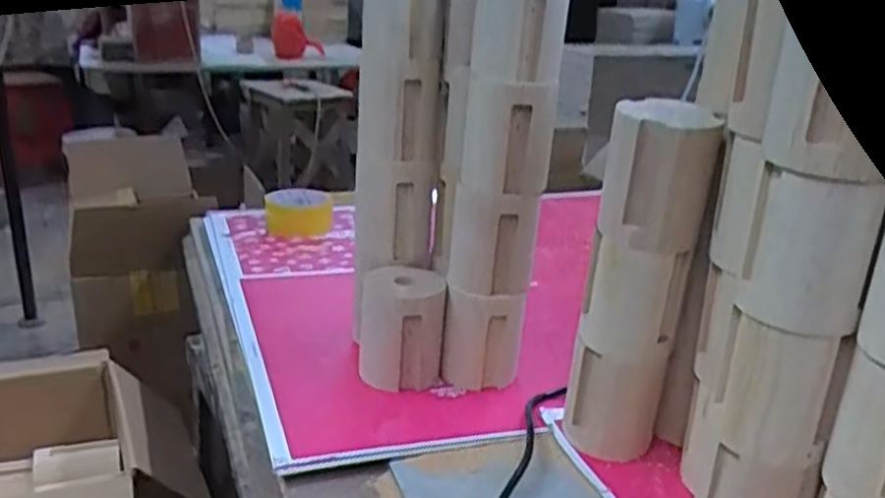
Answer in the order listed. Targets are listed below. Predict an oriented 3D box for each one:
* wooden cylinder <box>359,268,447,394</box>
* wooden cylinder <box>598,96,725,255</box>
[{"bbox_3d":[-0.040,0.076,0.778,0.084,0.109,0.073,1,20,-3],"label":"wooden cylinder"},{"bbox_3d":[0.171,-0.062,0.629,0.085,0.104,0.089,8,21,15],"label":"wooden cylinder"}]

